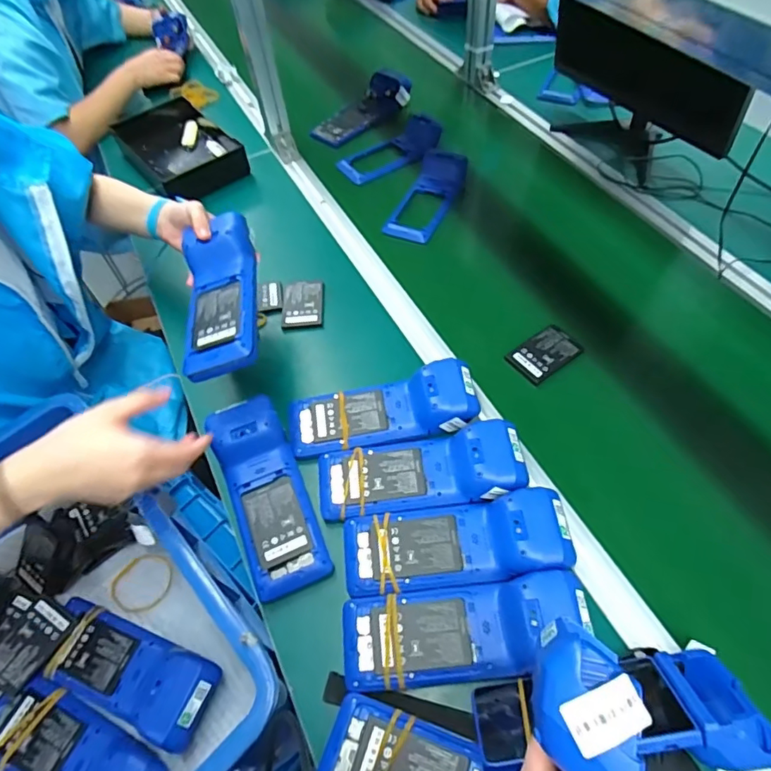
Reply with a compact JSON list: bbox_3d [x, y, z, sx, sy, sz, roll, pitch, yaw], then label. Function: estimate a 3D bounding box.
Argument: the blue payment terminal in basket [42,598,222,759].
[{"bbox_3d":[-0.284,0.307,0.562,0.220,0.042,0.081,10,57,26],"label":"blue payment terminal in basket"}]

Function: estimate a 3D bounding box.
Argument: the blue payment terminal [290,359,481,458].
[{"bbox_3d":[-0.005,0.030,0.628,0.227,0.054,0.089,-8,56,0],"label":"blue payment terminal"}]

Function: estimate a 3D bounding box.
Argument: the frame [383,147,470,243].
[{"bbox_3d":[0.069,-0.315,0.877,0.083,0.038,0.183,24,75,19],"label":"frame"}]

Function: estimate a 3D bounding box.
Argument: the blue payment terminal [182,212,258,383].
[{"bbox_3d":[-0.193,-0.113,0.601,0.080,0.039,0.222,-11,56,-2],"label":"blue payment terminal"}]

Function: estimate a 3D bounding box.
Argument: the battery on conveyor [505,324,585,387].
[{"bbox_3d":[0.209,-0.042,0.685,0.090,0.010,0.062,-32,59,-16],"label":"battery on conveyor"}]

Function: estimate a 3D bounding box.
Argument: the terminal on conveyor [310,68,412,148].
[{"bbox_3d":[-0.048,-0.551,1.022,0.079,0.053,0.214,38,67,26],"label":"terminal on conveyor"}]

